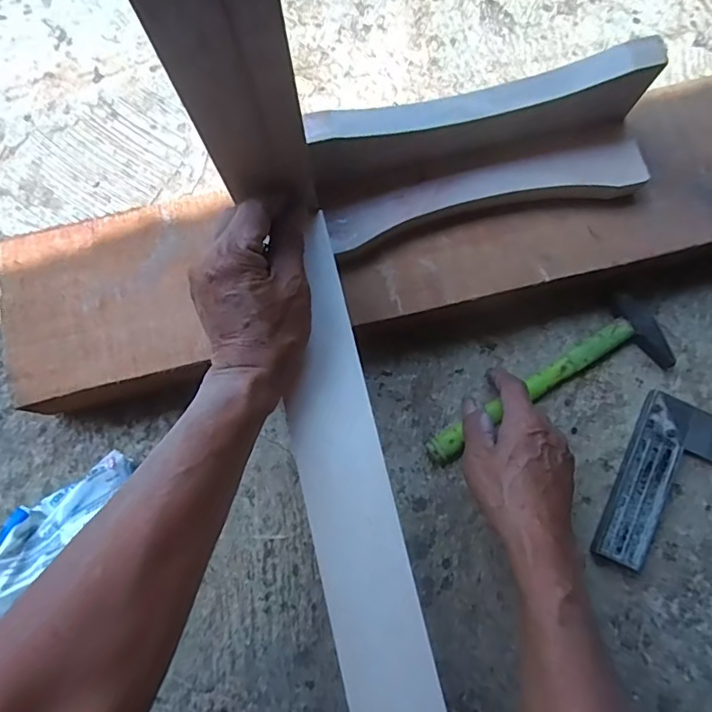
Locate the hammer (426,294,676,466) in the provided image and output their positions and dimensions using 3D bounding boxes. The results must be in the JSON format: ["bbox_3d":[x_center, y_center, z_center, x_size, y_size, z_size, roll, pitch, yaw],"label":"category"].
[{"bbox_3d":[0.174,0.031,0.464,0.240,0.018,0.071,-30,80,-4],"label":"hammer"}]

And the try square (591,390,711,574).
[{"bbox_3d":[0.394,0.170,0.439,0.347,0.016,0.152,24,80,5],"label":"try square"}]

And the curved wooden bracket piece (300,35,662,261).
[{"bbox_3d":[0.100,-0.156,0.397,0.265,0.074,0.083,-14,79,-2],"label":"curved wooden bracket piece"}]

